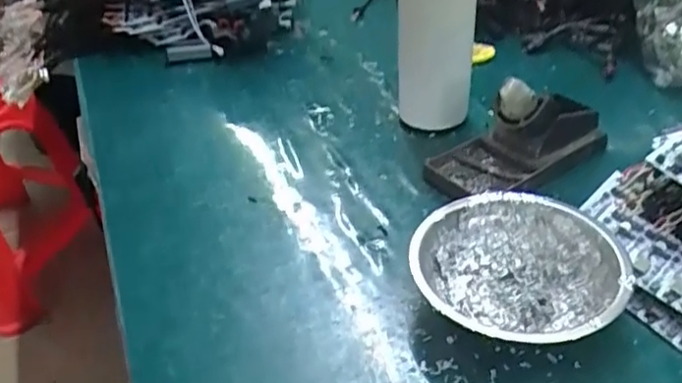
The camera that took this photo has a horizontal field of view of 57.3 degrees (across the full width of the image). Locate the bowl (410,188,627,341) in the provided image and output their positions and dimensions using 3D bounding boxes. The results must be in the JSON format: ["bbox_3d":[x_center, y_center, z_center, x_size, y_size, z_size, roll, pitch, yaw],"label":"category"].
[{"bbox_3d":[0.110,0.056,0.393,0.124,0.043,0.121,-4,39,3],"label":"bowl"}]

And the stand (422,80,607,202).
[{"bbox_3d":[0.142,-0.046,0.491,0.148,0.070,0.061,-2,39,6],"label":"stand"}]

